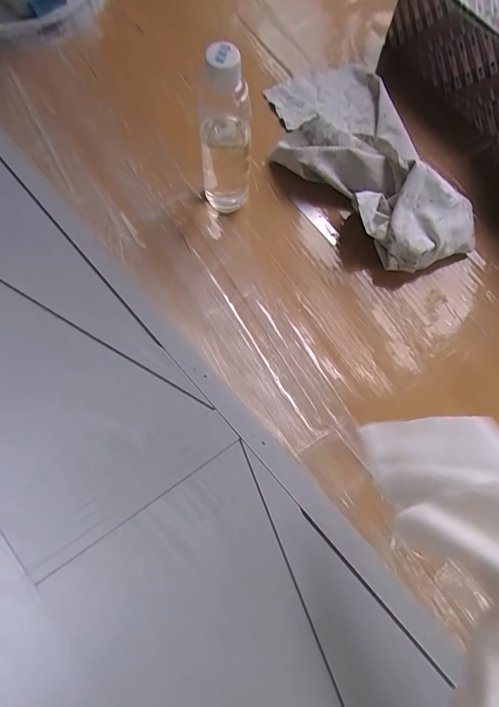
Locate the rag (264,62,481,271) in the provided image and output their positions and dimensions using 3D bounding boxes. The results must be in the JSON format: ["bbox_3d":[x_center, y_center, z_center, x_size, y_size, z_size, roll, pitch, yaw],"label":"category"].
[{"bbox_3d":[0.139,-0.259,0.519,0.185,0.063,0.347,-21,74,-8],"label":"rag"}]

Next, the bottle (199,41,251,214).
[{"bbox_3d":[-0.027,-0.235,0.435,0.054,0.196,0.041,-4,72,-3],"label":"bottle"}]

